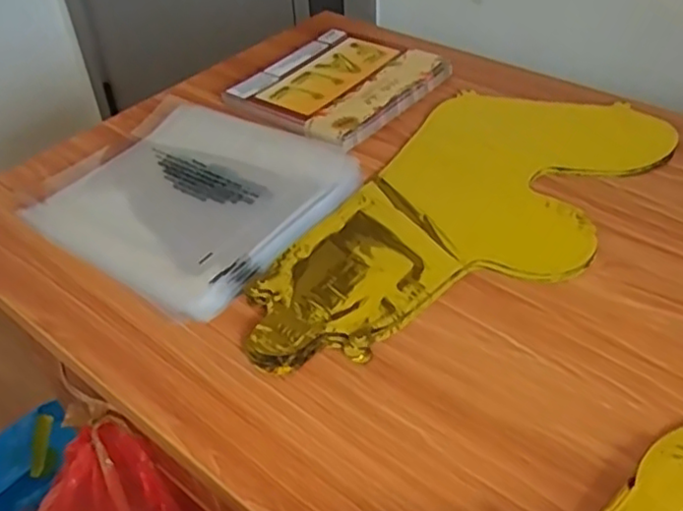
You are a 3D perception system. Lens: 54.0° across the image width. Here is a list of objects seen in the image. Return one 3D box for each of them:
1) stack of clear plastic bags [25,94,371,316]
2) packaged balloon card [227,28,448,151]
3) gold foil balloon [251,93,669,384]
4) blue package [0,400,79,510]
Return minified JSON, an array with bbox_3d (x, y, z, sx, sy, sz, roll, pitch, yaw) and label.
[{"bbox_3d":[-0.129,-0.056,0.591,0.236,0.019,0.222,25,50,28],"label":"stack of clear plastic bags"},{"bbox_3d":[-0.003,-0.185,0.712,0.165,0.010,0.193,25,50,28],"label":"packaged balloon card"},{"bbox_3d":[0.104,-0.034,0.553,0.194,0.015,0.421,27,51,29],"label":"gold foil balloon"},{"bbox_3d":[-0.518,0.334,1.082,0.123,0.070,0.209,43,84,6],"label":"blue package"}]

